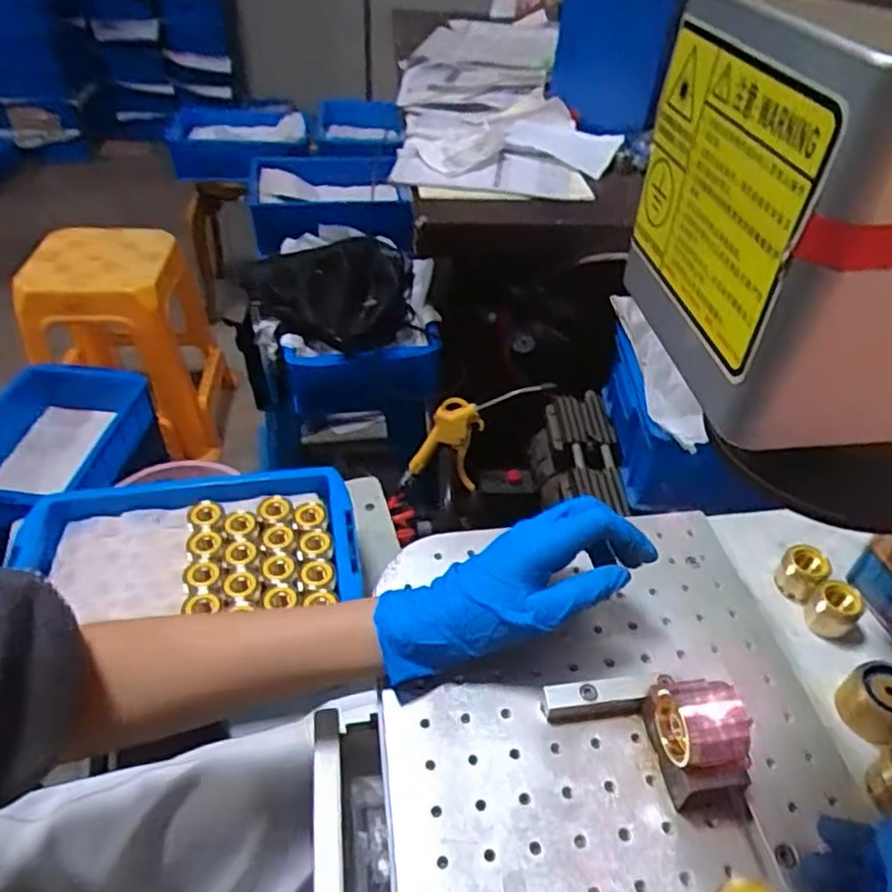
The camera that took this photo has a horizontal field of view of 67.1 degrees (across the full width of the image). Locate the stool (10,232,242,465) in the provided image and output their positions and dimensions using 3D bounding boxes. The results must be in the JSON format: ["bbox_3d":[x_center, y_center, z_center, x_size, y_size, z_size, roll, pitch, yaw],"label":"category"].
[{"bbox_3d":[-0.697,-0.227,1.510,0.346,0.445,0.346,-10,44,-15],"label":"stool"}]

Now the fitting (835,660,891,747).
[{"bbox_3d":[0.269,0.158,0.414,0.041,0.028,0.039,1,43,-1],"label":"fitting"}]

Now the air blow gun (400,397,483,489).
[{"bbox_3d":[0.009,0.011,0.932,0.097,0.169,0.040,21,39,-19],"label":"air blow gun"}]

